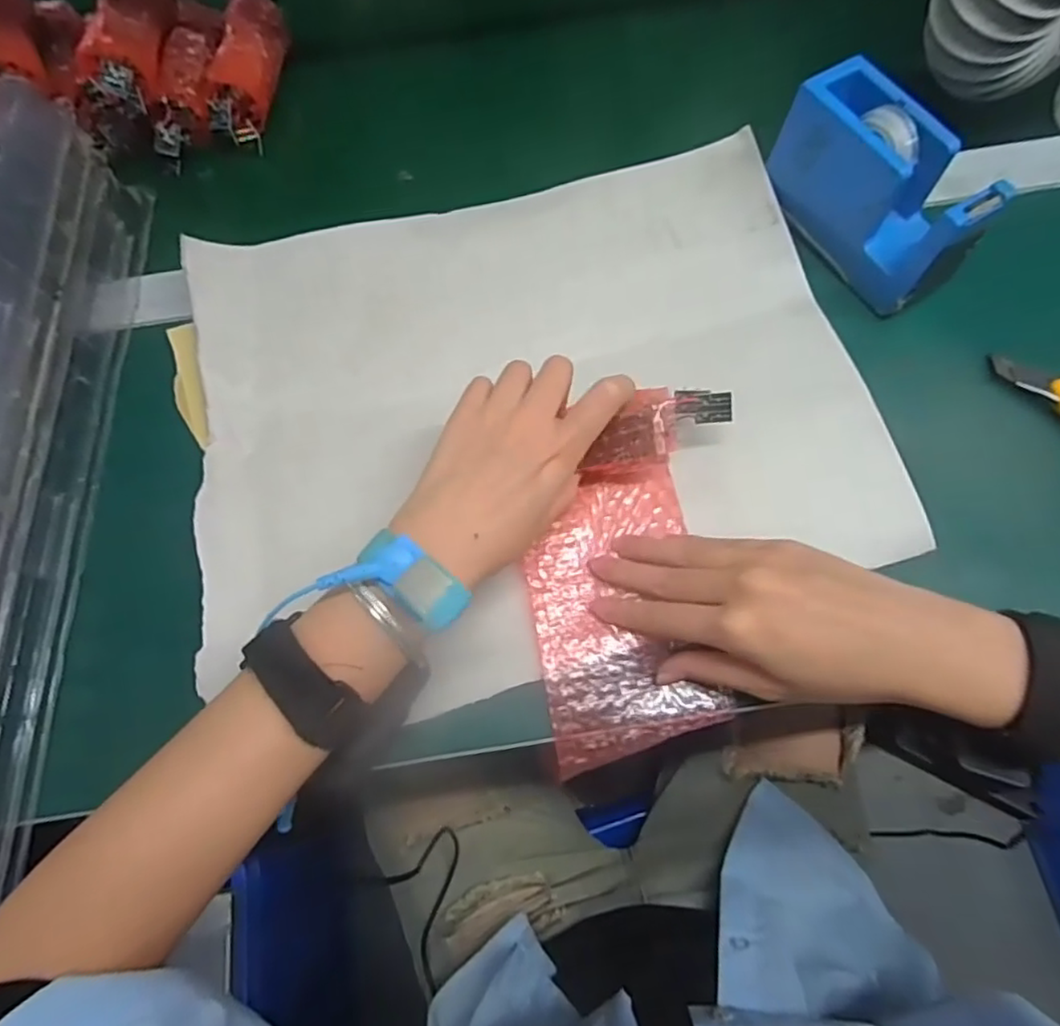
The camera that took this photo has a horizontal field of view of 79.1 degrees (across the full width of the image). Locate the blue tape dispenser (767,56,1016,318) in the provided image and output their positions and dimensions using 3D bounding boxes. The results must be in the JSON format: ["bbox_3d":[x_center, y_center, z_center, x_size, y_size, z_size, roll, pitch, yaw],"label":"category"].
[{"bbox_3d":[0.209,-0.194,0.387,0.049,0.075,0.128,-33,72,-9],"label":"blue tape dispenser"}]

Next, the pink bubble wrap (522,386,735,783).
[{"bbox_3d":[0.047,0.035,0.337,0.092,0.048,0.178,-8,73,-7],"label":"pink bubble wrap"}]

